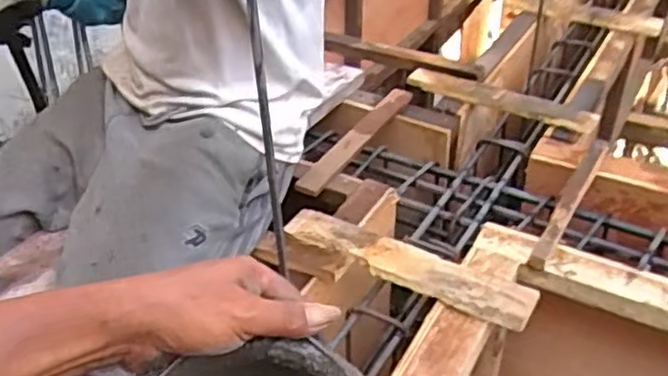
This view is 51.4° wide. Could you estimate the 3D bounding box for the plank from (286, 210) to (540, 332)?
[{"bbox_3d":[0.094,0.103,0.931,0.348,0.020,0.075,19,41,24],"label":"plank"}]

